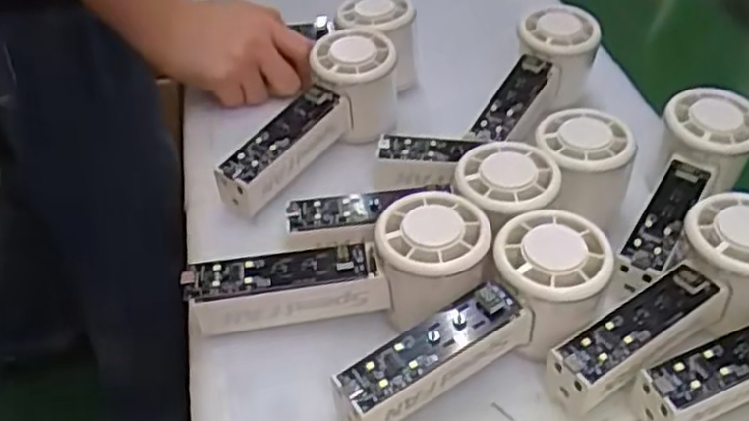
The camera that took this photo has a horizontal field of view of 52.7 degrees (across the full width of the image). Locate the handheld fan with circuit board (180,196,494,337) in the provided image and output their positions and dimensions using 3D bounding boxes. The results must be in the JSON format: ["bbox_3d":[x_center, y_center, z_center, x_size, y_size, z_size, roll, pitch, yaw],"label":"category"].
[{"bbox_3d":[-0.019,0.030,0.390,0.152,0.053,0.060,-2,42,-6],"label":"handheld fan with circuit board"}]

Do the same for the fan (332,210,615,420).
[{"bbox_3d":[0.050,0.056,0.372,0.152,0.045,0.059,-30,51,-15],"label":"fan"}]

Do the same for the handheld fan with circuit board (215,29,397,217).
[{"bbox_3d":[-0.035,-0.058,0.488,0.060,0.056,0.151,22,45,20],"label":"handheld fan with circuit board"}]

